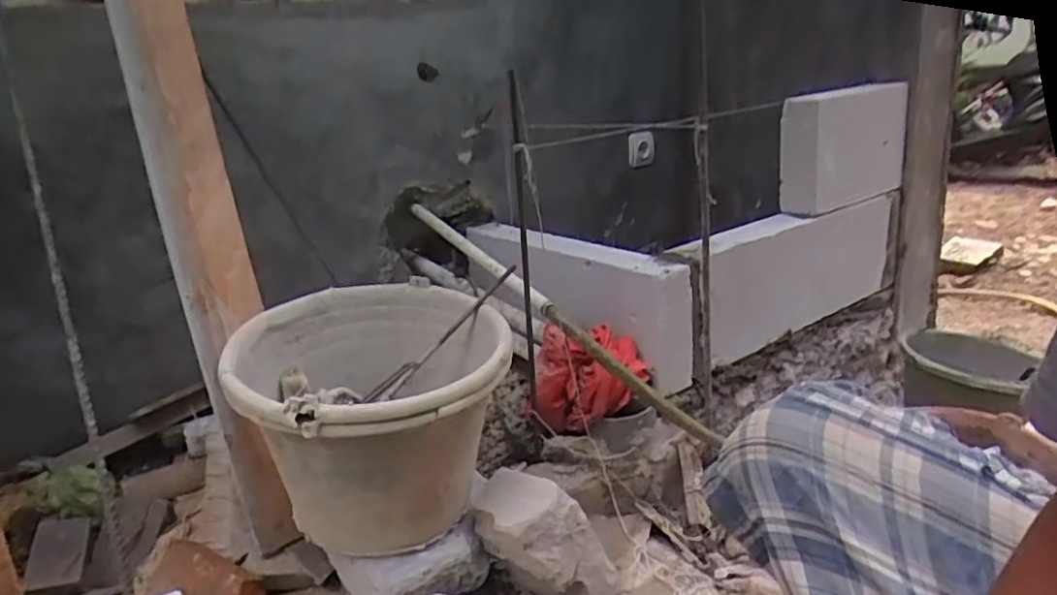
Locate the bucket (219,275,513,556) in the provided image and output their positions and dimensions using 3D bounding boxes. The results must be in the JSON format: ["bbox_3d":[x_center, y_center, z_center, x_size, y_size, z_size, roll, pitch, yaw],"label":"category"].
[{"bbox_3d":[-0.159,0.132,0.749,0.277,0.224,0.278,-5,18,2],"label":"bucket"}]

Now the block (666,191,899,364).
[{"bbox_3d":[0.485,-0.052,1.217,0.564,0.207,0.076,-18,22,-33],"label":"block"}]

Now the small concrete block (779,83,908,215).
[{"bbox_3d":[0.595,-0.287,1.259,0.308,0.200,0.084,-18,24,-32],"label":"small concrete block"}]

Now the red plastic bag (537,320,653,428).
[{"bbox_3d":[0.096,0.123,1.024,0.174,0.129,0.113,-2,19,11],"label":"red plastic bag"}]

